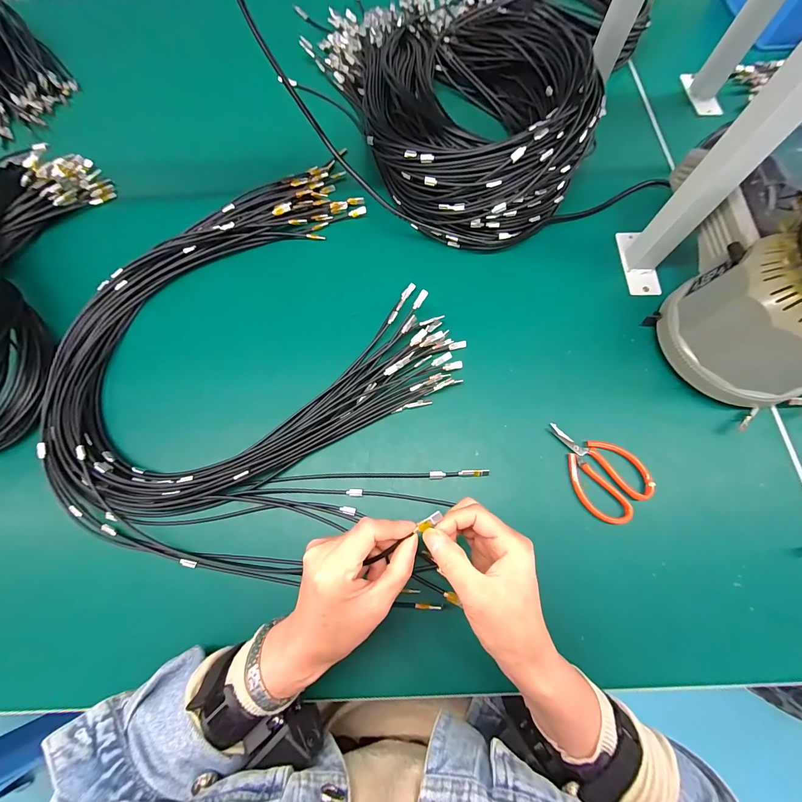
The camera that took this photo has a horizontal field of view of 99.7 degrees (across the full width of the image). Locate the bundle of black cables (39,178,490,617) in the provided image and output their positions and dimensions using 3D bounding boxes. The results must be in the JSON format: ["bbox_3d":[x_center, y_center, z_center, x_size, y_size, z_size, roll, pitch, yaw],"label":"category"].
[{"bbox_3d":[-0.165,-0.074,0.417,0.469,0.034,0.523,5,72,3],"label":"bundle of black cables"}]

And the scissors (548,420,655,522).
[{"bbox_3d":[0.208,0.069,0.360,0.071,0.009,0.113,-31,74,-8],"label":"scissors"}]

